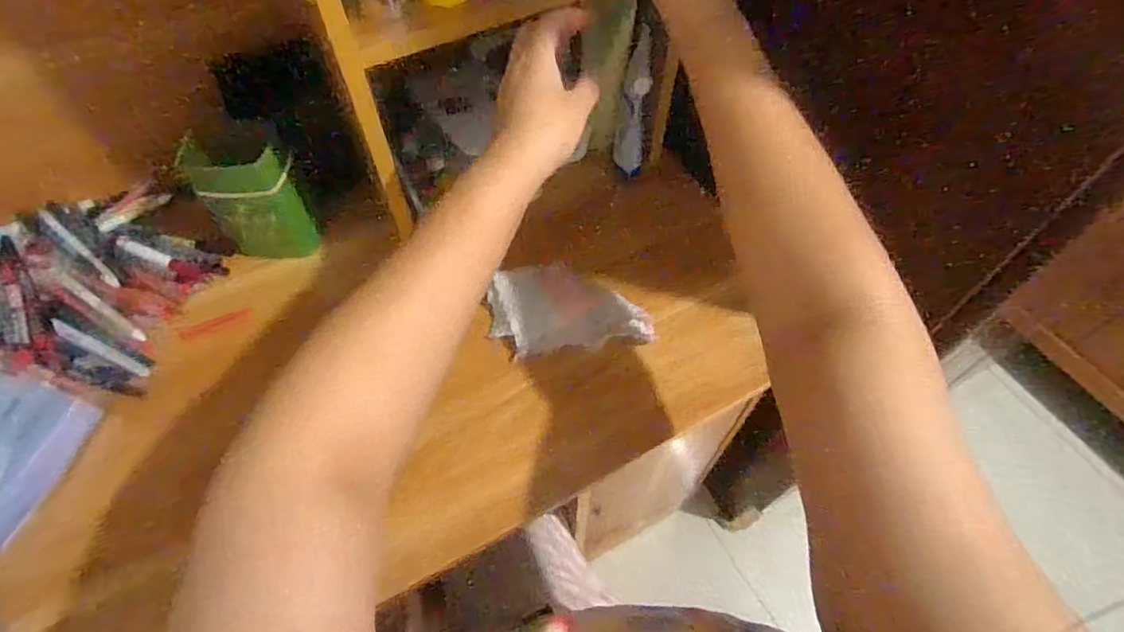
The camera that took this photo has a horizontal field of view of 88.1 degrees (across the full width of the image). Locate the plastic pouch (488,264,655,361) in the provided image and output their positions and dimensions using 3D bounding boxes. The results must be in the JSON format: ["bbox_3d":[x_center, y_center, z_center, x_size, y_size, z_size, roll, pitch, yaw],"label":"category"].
[{"bbox_3d":[0.007,-0.010,0.592,0.155,0.009,0.092,-8,74,-3],"label":"plastic pouch"}]

